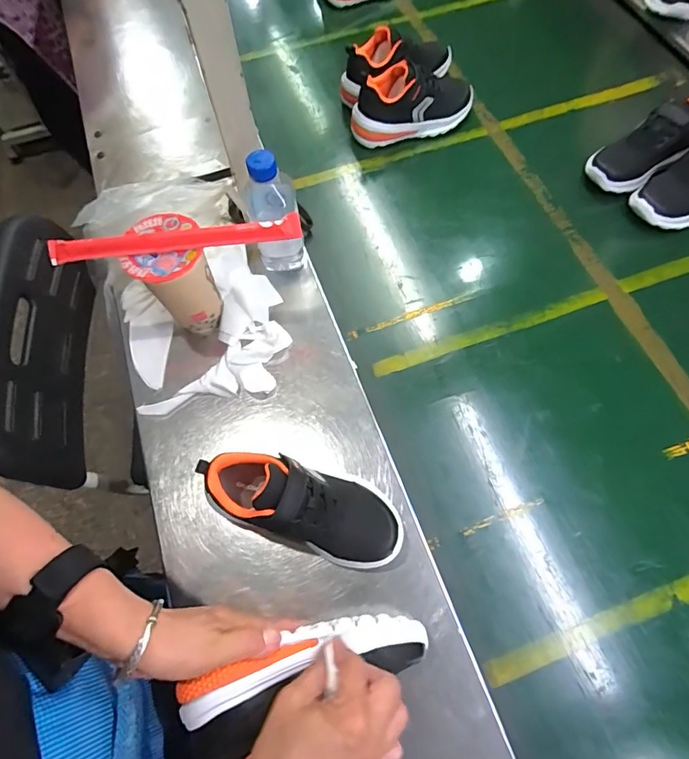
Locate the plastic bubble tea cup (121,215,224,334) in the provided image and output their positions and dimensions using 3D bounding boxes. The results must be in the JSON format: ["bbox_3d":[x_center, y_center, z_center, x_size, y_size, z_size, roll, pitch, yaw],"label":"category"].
[{"bbox_3d":[-0.195,-0.115,0.538,0.084,0.145,0.082,0,65,1],"label":"plastic bubble tea cup"}]

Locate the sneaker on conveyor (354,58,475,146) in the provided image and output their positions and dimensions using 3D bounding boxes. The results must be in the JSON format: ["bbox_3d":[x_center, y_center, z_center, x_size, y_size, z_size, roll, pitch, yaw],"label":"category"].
[{"bbox_3d":[0.111,-0.444,0.737,0.202,0.102,0.071,-18,66,-7],"label":"sneaker on conveyor"}]

